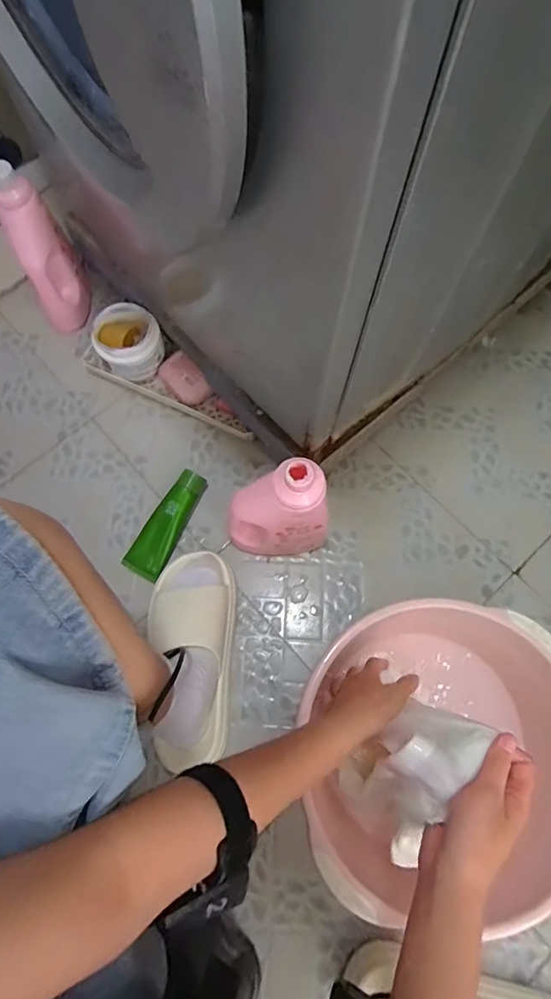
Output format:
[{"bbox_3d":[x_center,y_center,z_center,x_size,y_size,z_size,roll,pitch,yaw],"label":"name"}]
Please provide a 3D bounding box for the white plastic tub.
[{"bbox_3d":[-0.222,-0.240,0.756,0.092,0.086,0.086,0,72,1],"label":"white plastic tub"}]

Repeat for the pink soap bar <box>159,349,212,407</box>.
[{"bbox_3d":[-0.138,-0.187,0.759,0.086,0.026,0.062,45,120,10],"label":"pink soap bar"}]

